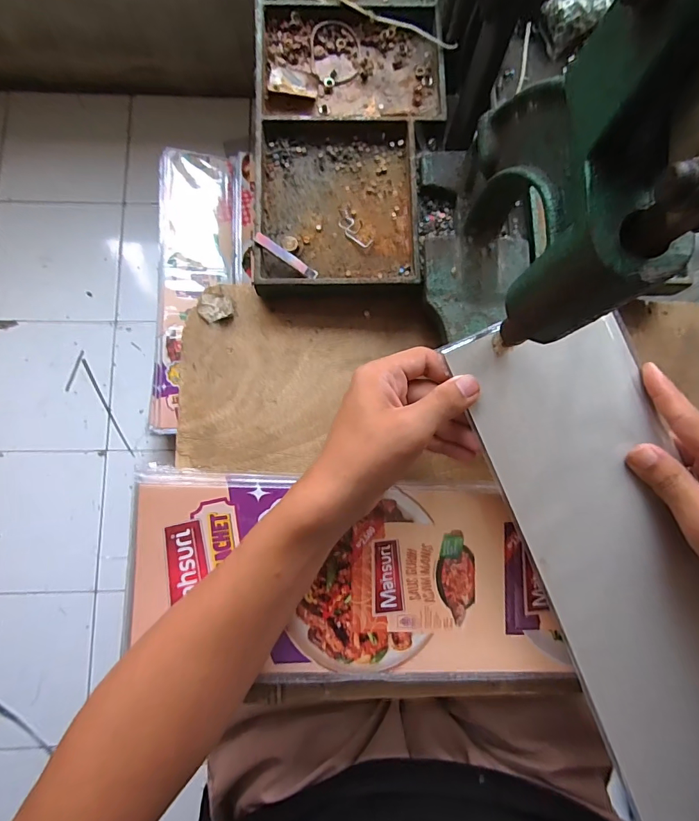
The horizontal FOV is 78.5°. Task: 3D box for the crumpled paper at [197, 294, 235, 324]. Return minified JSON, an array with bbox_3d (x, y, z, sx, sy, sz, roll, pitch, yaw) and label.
[{"bbox_3d":[-0.109,-0.084,0.348,0.028,0.004,0.023,1,82,-3],"label":"crumpled paper"}]

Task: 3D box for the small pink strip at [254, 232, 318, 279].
[{"bbox_3d":[-0.050,-0.122,0.340,0.055,0.004,0.009,32,81,-12],"label":"small pink strip"}]

